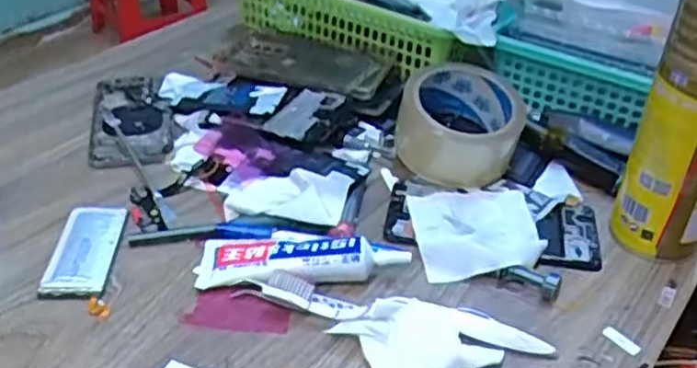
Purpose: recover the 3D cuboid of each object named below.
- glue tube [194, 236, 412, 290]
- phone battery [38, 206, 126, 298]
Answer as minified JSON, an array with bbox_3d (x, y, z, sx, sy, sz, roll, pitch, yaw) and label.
[{"bbox_3d":[-0.032,0.050,0.486,0.140,0.020,0.044,4,36,2],"label":"glue tube"},{"bbox_3d":[-0.184,0.045,0.502,0.042,0.008,0.091,1,36,-3],"label":"phone battery"}]

